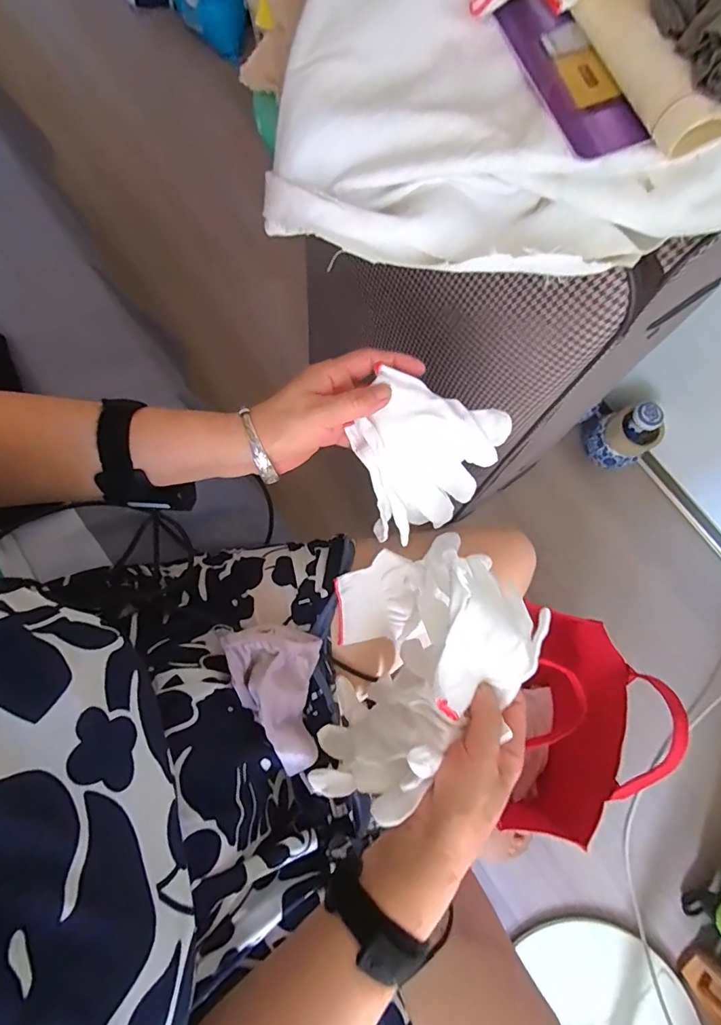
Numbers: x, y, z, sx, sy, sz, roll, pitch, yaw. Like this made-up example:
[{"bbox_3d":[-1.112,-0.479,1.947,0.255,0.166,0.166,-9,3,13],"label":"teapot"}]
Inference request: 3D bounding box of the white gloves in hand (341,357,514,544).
[{"bbox_3d":[0.046,-0.038,0.412,0.106,0.119,0.101,31,78,7],"label":"white gloves in hand"}]

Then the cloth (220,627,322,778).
[{"bbox_3d":[-0.062,0.154,0.391,0.066,0.059,0.120,-15,76,-4],"label":"cloth"}]

